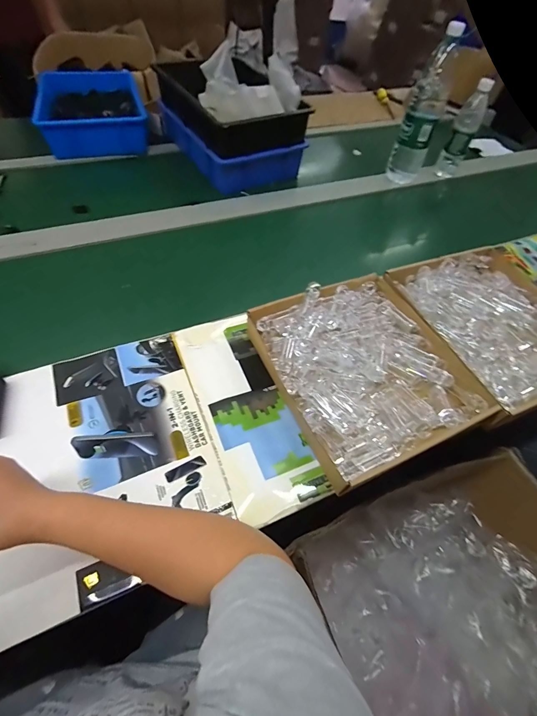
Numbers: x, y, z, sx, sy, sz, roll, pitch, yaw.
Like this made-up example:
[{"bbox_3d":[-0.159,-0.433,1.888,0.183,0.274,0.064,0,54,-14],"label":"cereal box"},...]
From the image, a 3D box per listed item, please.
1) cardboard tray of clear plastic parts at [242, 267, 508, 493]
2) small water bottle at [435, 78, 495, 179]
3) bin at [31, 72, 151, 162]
[{"bbox_3d":[0.149,0.010,0.522,0.278,0.059,0.302,-18,57,-16],"label":"cardboard tray of clear plastic parts"},{"bbox_3d":[0.541,-0.624,0.934,0.063,0.202,0.056,26,56,15],"label":"small water bottle"},{"bbox_3d":[-0.516,-0.725,1.001,0.270,0.112,0.399,-14,56,-14],"label":"bin"}]

